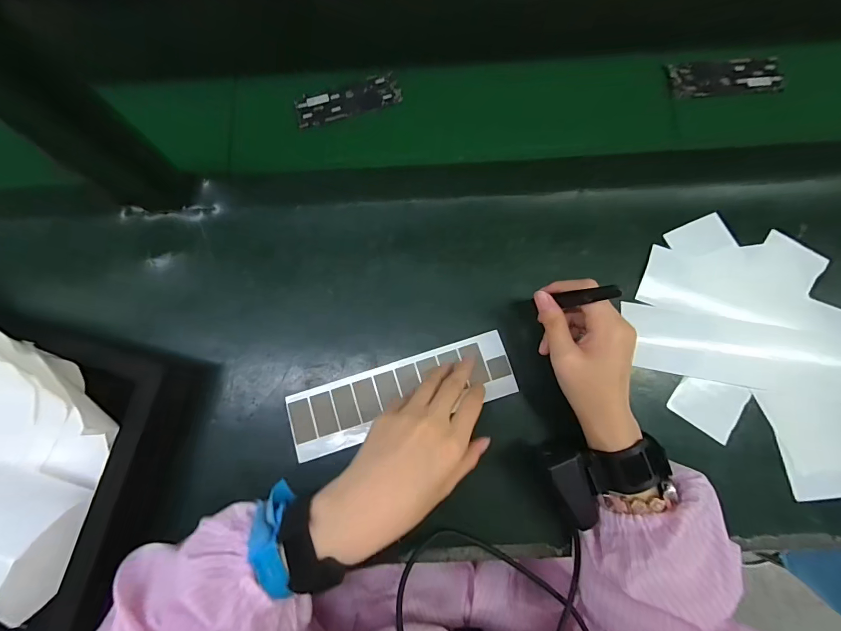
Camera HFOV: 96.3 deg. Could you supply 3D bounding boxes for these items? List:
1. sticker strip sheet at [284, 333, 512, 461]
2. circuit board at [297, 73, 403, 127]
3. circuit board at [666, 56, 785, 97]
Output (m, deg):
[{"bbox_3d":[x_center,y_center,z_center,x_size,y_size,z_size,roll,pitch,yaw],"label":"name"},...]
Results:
[{"bbox_3d":[-0.018,0.076,0.365,0.217,0.004,0.063,-17,77,-2],"label":"sticker strip sheet"},{"bbox_3d":[-0.084,-0.249,0.436,0.119,0.005,0.037,-16,77,-2],"label":"circuit board"},{"bbox_3d":[0.343,-0.271,0.426,0.122,0.012,0.047,-4,77,1],"label":"circuit board"}]

